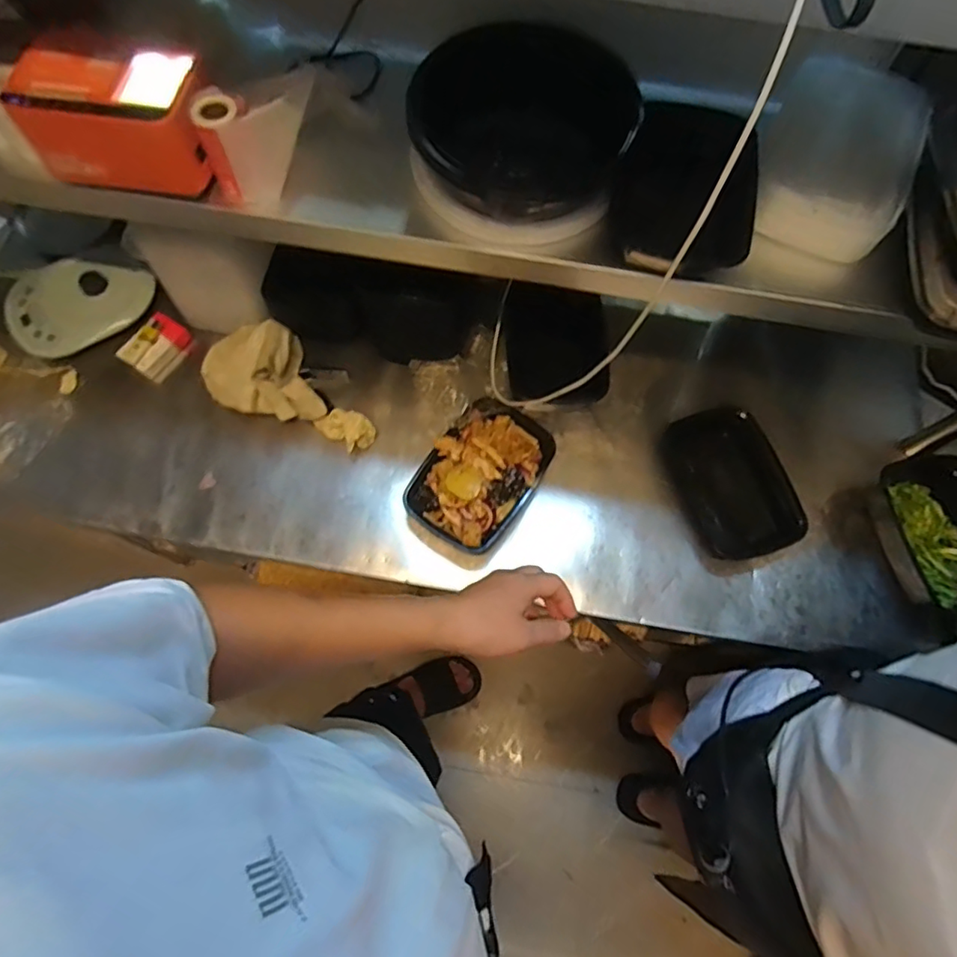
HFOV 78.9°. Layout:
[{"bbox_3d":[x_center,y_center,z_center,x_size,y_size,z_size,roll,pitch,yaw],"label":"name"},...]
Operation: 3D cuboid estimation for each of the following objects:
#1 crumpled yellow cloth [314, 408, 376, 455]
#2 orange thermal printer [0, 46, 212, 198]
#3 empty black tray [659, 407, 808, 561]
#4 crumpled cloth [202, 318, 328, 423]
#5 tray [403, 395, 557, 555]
[{"bbox_3d":[-0.189,-0.073,0.837,0.078,0.015,0.055,35,74,12],"label":"crumpled yellow cloth"},{"bbox_3d":[-0.366,-0.375,0.609,0.192,0.091,0.104,1,70,1],"label":"orange thermal printer"},{"bbox_3d":[0.358,0.000,0.818,0.142,0.038,0.213,-15,70,-5],"label":"empty black tray"},{"bbox_3d":[-0.321,-0.153,0.834,0.144,0.078,0.186,-23,71,-8],"label":"crumpled cloth"},{"bbox_3d":[0.006,-0.005,0.799,0.148,0.055,0.202,33,73,11],"label":"tray"}]

